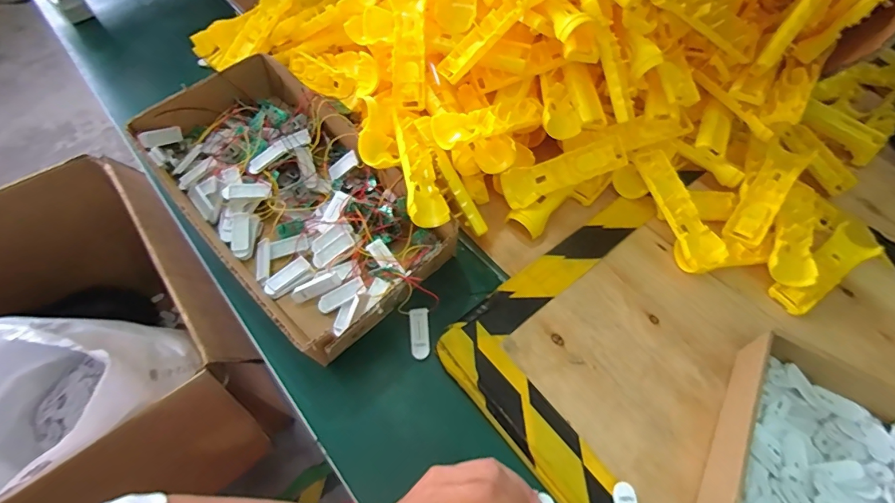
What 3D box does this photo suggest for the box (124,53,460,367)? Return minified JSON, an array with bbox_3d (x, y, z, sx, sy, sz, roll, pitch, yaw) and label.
[{"bbox_3d":[-0.200,-0.076,0.554,0.218,0.076,0.429,-39,68,-21],"label":"box"}]

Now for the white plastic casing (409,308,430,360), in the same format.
[{"bbox_3d":[-0.032,0.095,0.507,0.022,0.006,0.057,-3,60,-3],"label":"white plastic casing"}]

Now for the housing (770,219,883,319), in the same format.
[{"bbox_3d":[0.469,0.023,0.546,0.156,0.022,0.048,-31,65,-18],"label":"housing"}]

